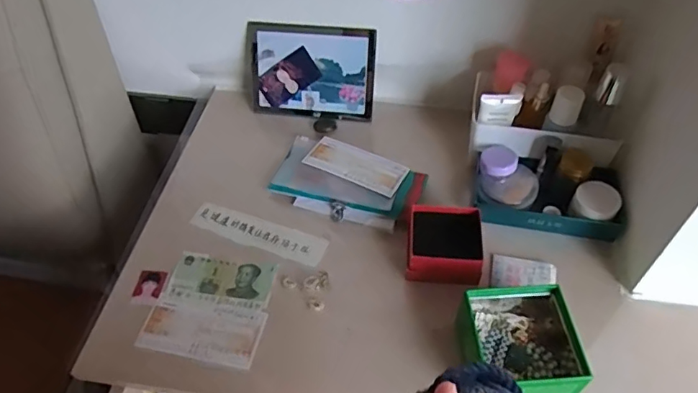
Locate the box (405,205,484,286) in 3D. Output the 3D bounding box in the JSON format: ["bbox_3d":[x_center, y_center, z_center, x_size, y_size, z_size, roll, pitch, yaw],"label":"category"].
[{"bbox_3d":[0.114,0.058,0.640,0.097,0.046,0.095,7,51,8],"label":"box"}]

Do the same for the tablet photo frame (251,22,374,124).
[{"bbox_3d":[-0.057,-0.189,0.818,0.194,0.146,0.021,6,28,8],"label":"tablet photo frame"}]

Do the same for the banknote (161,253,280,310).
[{"bbox_3d":[-0.157,0.107,0.653,0.127,0.005,0.069,6,51,7],"label":"banknote"}]

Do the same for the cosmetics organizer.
[{"bbox_3d":[0.258,-0.057,0.696,0.205,0.109,0.182,11,52,11],"label":"cosmetics organizer"}]

